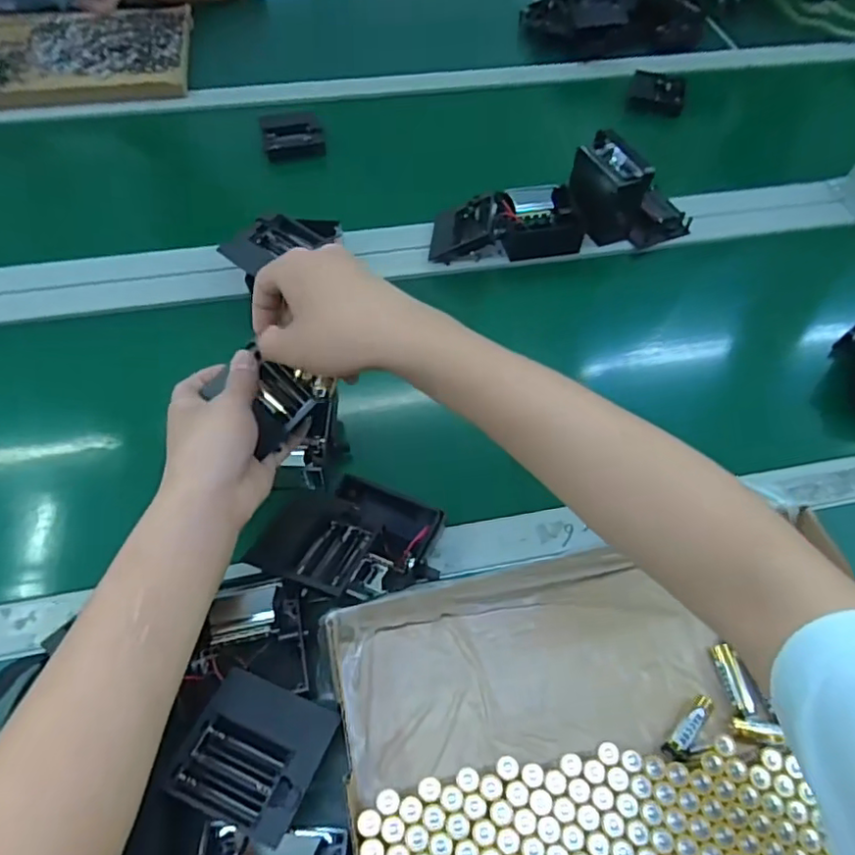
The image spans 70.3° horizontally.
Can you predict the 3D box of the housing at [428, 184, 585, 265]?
[{"bbox_3d":[0.085,-0.232,0.692,0.172,0.049,0.084,-10,58,-9],"label":"housing"}]

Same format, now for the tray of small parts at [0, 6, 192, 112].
[{"bbox_3d":[-0.559,-0.564,0.920,0.388,0.035,0.271,-8,58,-8],"label":"tray of small parts"}]

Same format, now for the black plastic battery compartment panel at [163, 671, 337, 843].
[{"bbox_3d":[-0.106,0.199,0.375,0.081,0.016,0.077,19,58,9],"label":"black plastic battery compartment panel"}]

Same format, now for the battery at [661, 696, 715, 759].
[{"bbox_3d":[0.182,0.206,0.420,0.050,0.011,0.013,-38,67,-24],"label":"battery"}]

